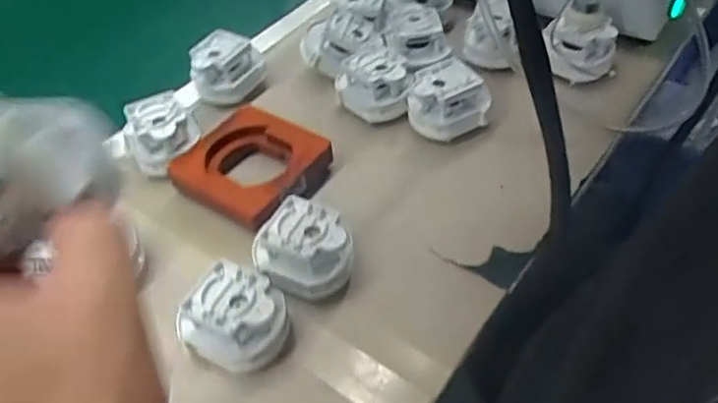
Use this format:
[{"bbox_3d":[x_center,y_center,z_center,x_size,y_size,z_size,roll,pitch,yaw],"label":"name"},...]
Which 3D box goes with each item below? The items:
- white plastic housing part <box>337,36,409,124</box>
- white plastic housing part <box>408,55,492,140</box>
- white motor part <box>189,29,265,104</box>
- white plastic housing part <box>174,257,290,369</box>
[{"bbox_3d":[0.013,-0.106,0.561,0.062,0.037,0.063,-21,49,-14],"label":"white plastic housing part"},{"bbox_3d":[0.075,-0.088,0.541,0.061,0.042,0.055,-25,50,-17],"label":"white plastic housing part"},{"bbox_3d":[-0.123,-0.127,0.585,0.065,0.059,0.037,-14,48,-8],"label":"white motor part"},{"bbox_3d":[-0.080,0.071,0.408,0.064,0.037,0.062,10,49,14],"label":"white plastic housing part"}]

